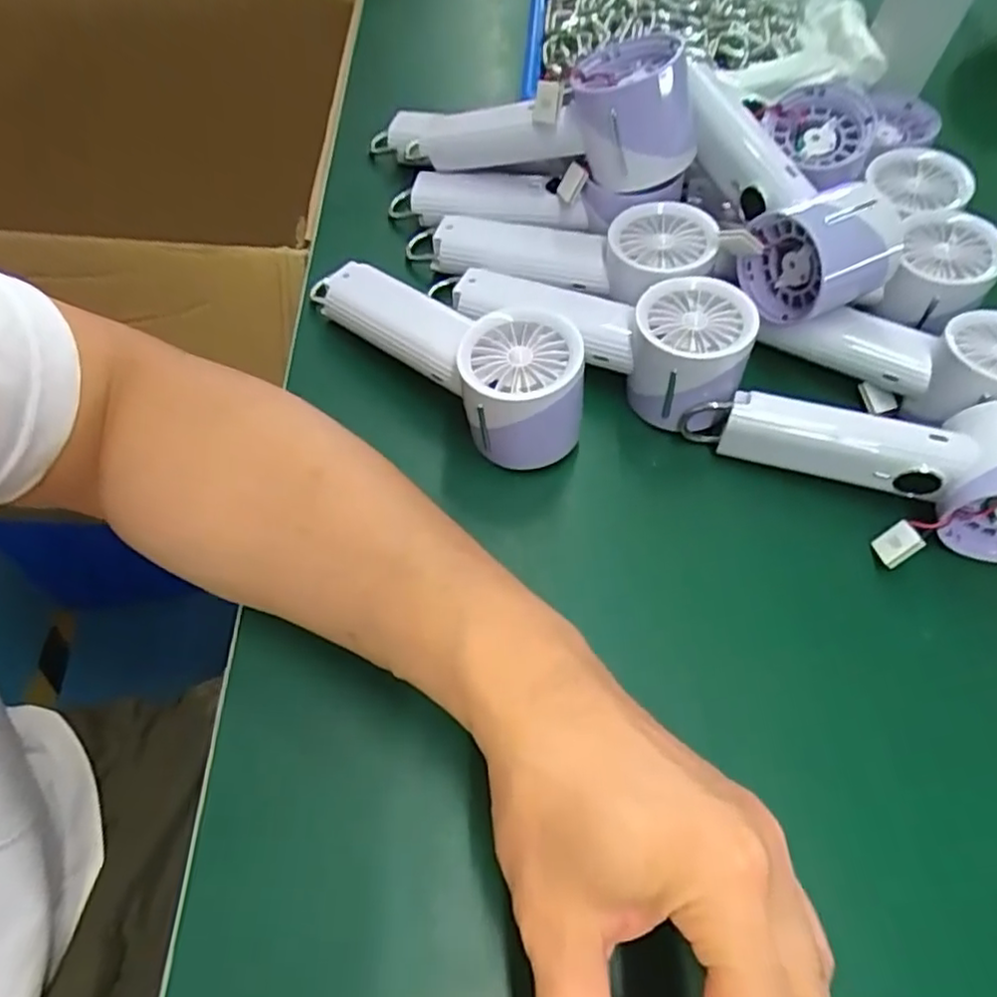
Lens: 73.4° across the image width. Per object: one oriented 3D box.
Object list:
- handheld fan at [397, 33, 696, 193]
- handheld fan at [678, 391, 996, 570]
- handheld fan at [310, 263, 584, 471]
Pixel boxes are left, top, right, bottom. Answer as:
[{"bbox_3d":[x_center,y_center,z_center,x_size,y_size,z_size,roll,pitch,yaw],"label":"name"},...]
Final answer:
[{"bbox_3d":[0.021,-0.223,0.403,0.184,0.061,0.061,5,57,21],"label":"handheld fan"},{"bbox_3d":[0.195,-0.017,0.342,0.187,0.062,0.067,8,58,1],"label":"handheld fan"},{"bbox_3d":[-0.031,-0.086,0.375,0.178,0.079,0.055,40,65,19],"label":"handheld fan"}]

